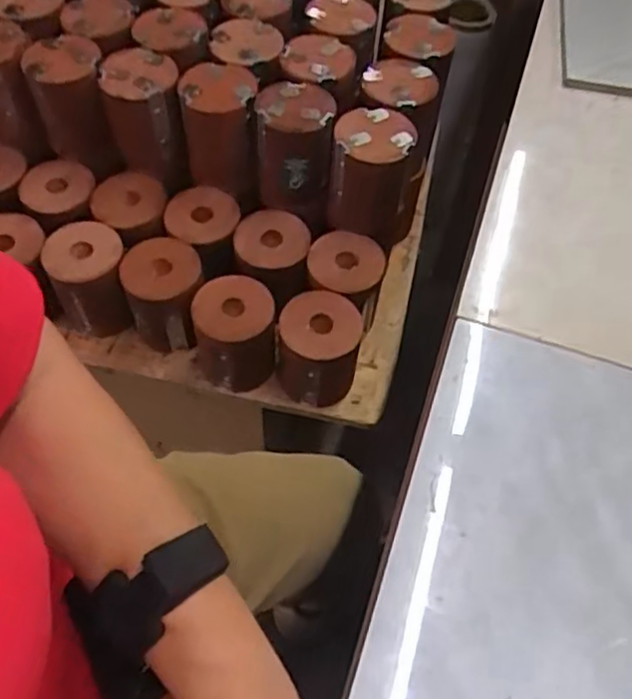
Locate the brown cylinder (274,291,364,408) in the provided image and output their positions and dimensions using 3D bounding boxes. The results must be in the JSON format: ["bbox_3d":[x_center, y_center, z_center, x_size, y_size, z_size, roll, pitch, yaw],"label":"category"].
[{"bbox_3d":[0.002,0.001,0.678,0.076,0.093,0.074,9,58,2],"label":"brown cylinder"}]

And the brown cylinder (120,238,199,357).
[{"bbox_3d":[-0.154,-0.052,0.698,0.074,0.098,0.072,-12,59,-11],"label":"brown cylinder"}]

